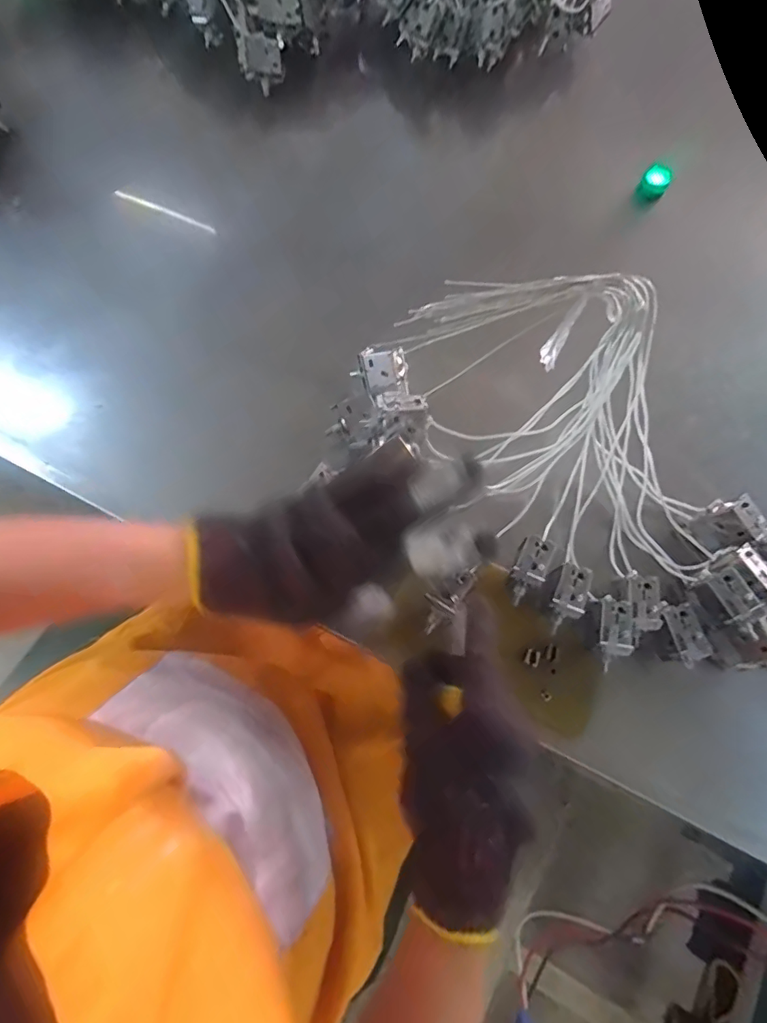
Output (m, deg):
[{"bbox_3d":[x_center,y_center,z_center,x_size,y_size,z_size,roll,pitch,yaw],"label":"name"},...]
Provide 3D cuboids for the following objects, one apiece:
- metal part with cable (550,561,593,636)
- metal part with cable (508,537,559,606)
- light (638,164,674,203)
[{"bbox_3d":[0.139,0.065,0.384,0.024,0.022,0.051,21,72,6],"label":"metal part with cable"},{"bbox_3d":[0.111,0.044,0.390,0.026,0.022,0.050,31,74,9],"label":"metal part with cable"},{"bbox_3d":[0.315,-0.381,0.593,0.029,0.030,0.027,0,72,-1],"label":"light"}]

